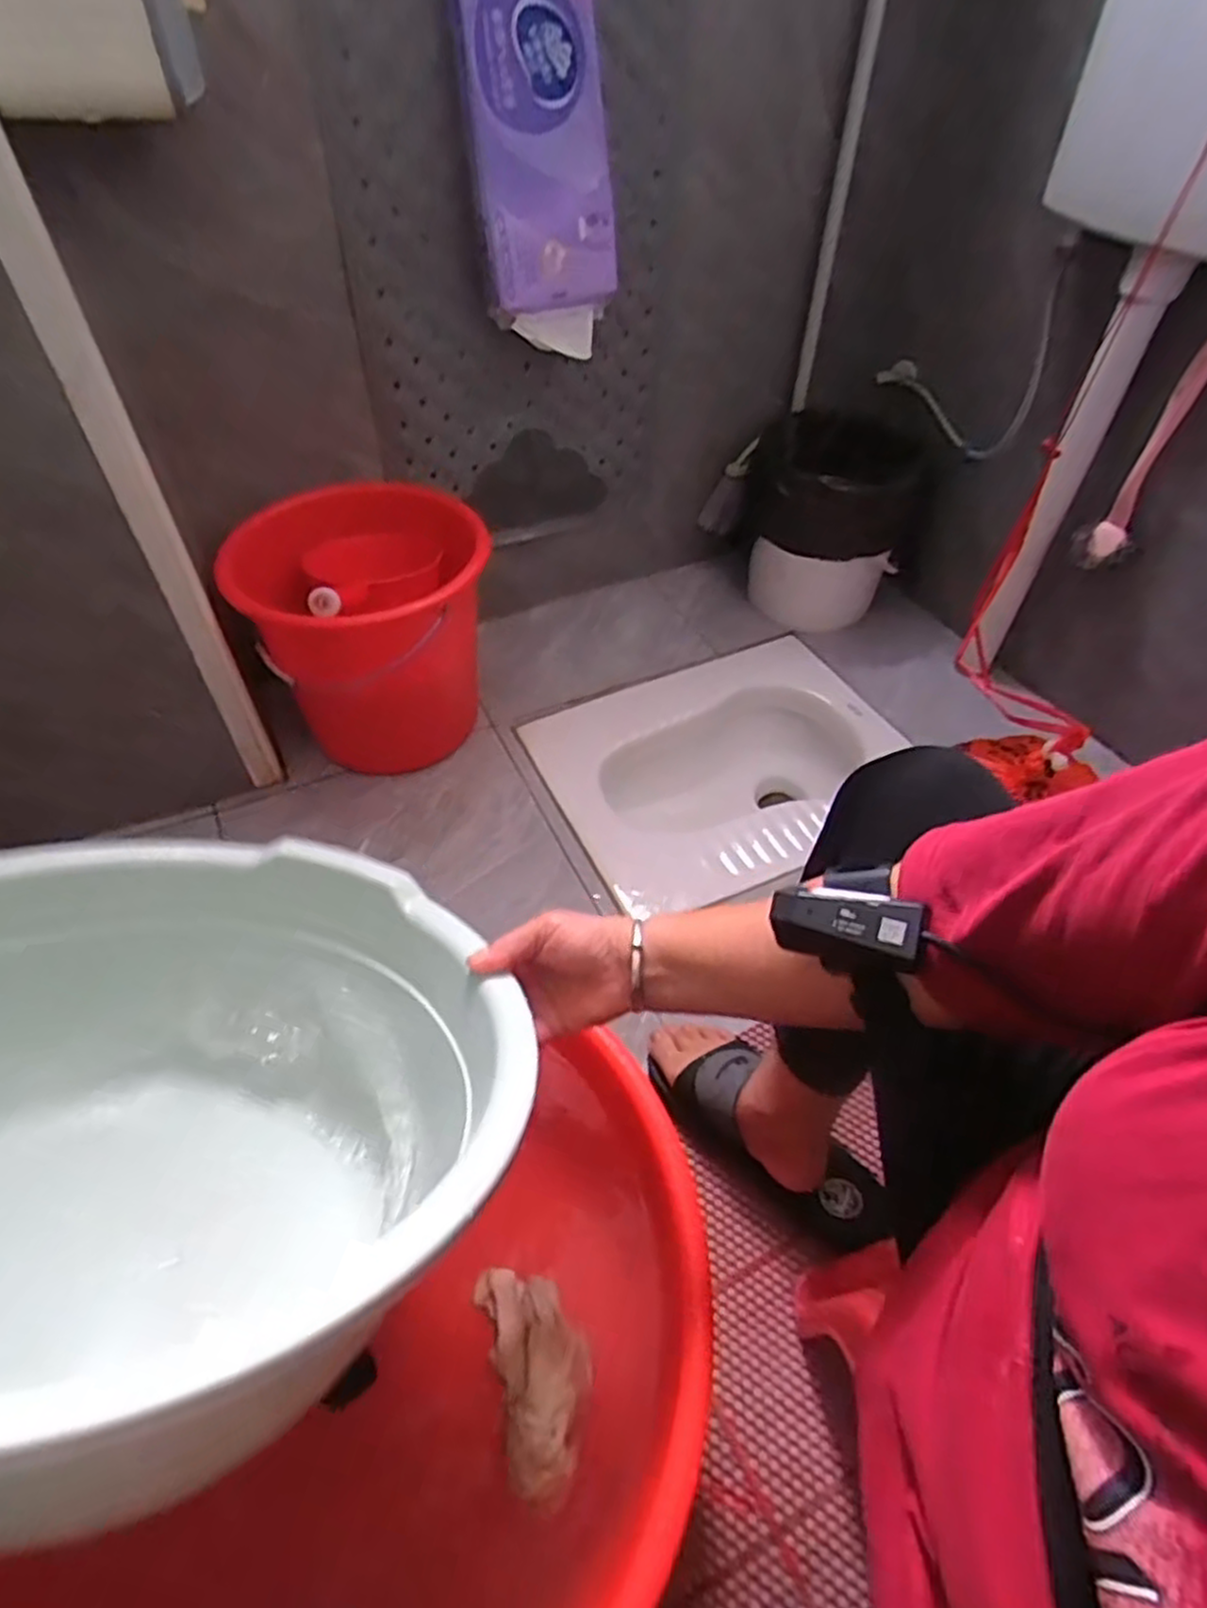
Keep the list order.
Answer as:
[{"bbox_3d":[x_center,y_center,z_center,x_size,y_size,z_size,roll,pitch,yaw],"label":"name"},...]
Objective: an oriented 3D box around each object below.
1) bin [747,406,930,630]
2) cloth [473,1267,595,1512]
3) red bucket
[{"bbox_3d":[0.363,-0.455,1.261,0.269,0.270,0.253,14,50,11],"label":"bin"},{"bbox_3d":[-0.045,0.396,0.531,0.068,0.036,0.139,-15,50,-14],"label":"cloth"},{"bbox_3d":[-0.300,-0.208,1.013,0.257,0.321,0.276,0,48,0],"label":"red bucket"}]

